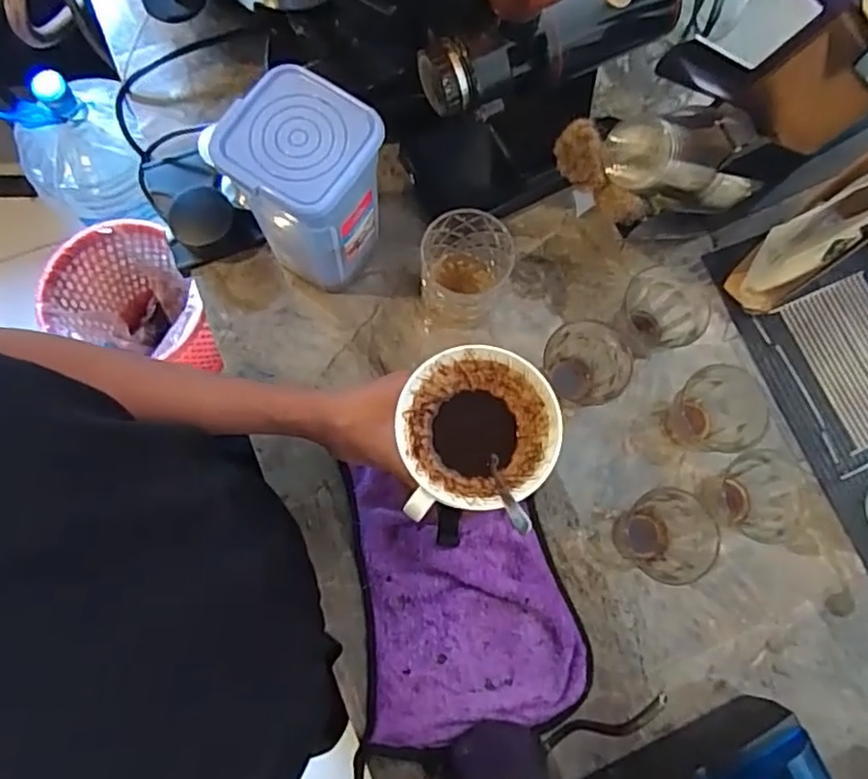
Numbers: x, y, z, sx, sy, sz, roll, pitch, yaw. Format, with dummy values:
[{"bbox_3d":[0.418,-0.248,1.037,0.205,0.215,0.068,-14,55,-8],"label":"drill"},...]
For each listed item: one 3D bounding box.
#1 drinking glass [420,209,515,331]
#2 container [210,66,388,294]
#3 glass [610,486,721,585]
[{"bbox_3d":[0.031,-0.110,0.617,0.085,0.089,0.084,0,77,-2],"label":"drinking glass"},{"bbox_3d":[-0.106,-0.169,0.576,0.107,0.193,0.106,35,78,6],"label":"container"},{"bbox_3d":[0.210,0.132,0.584,0.089,0.071,0.079,-22,79,-7],"label":"glass"}]

